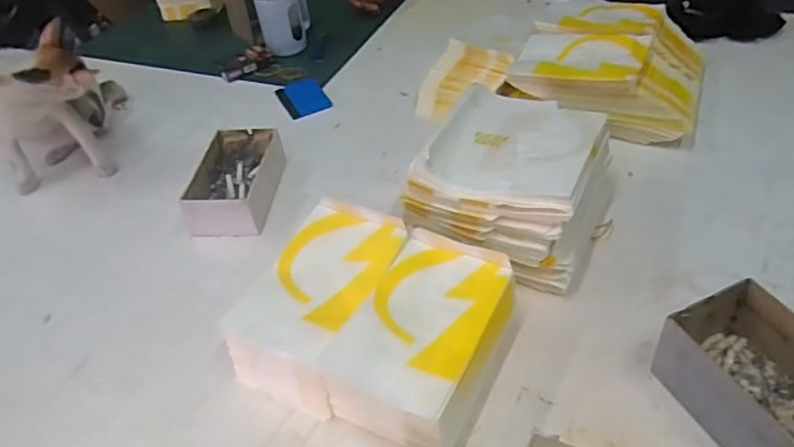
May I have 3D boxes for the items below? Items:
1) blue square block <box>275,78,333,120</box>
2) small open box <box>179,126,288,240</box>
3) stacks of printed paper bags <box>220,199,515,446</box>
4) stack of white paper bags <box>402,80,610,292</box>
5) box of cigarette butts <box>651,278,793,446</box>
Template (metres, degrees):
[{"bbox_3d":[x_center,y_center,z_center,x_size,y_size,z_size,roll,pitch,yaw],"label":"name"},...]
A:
[{"bbox_3d":[-0.157,-0.212,1.008,0.072,0.005,0.108,-21,44,-15],"label":"blue square block"},{"bbox_3d":[-0.215,-0.057,0.808,0.098,0.056,0.180,-1,43,7],"label":"small open box"},{"bbox_3d":[-0.023,0.096,0.596,0.239,0.089,0.193,16,47,23],"label":"stacks of printed paper bags"},{"bbox_3d":[0.137,-0.049,0.703,0.188,0.119,0.204,16,47,24],"label":"stack of white paper bags"},{"bbox_3d":[0.306,0.135,0.511,0.094,0.081,0.139,-20,44,-14],"label":"box of cigarette butts"}]

